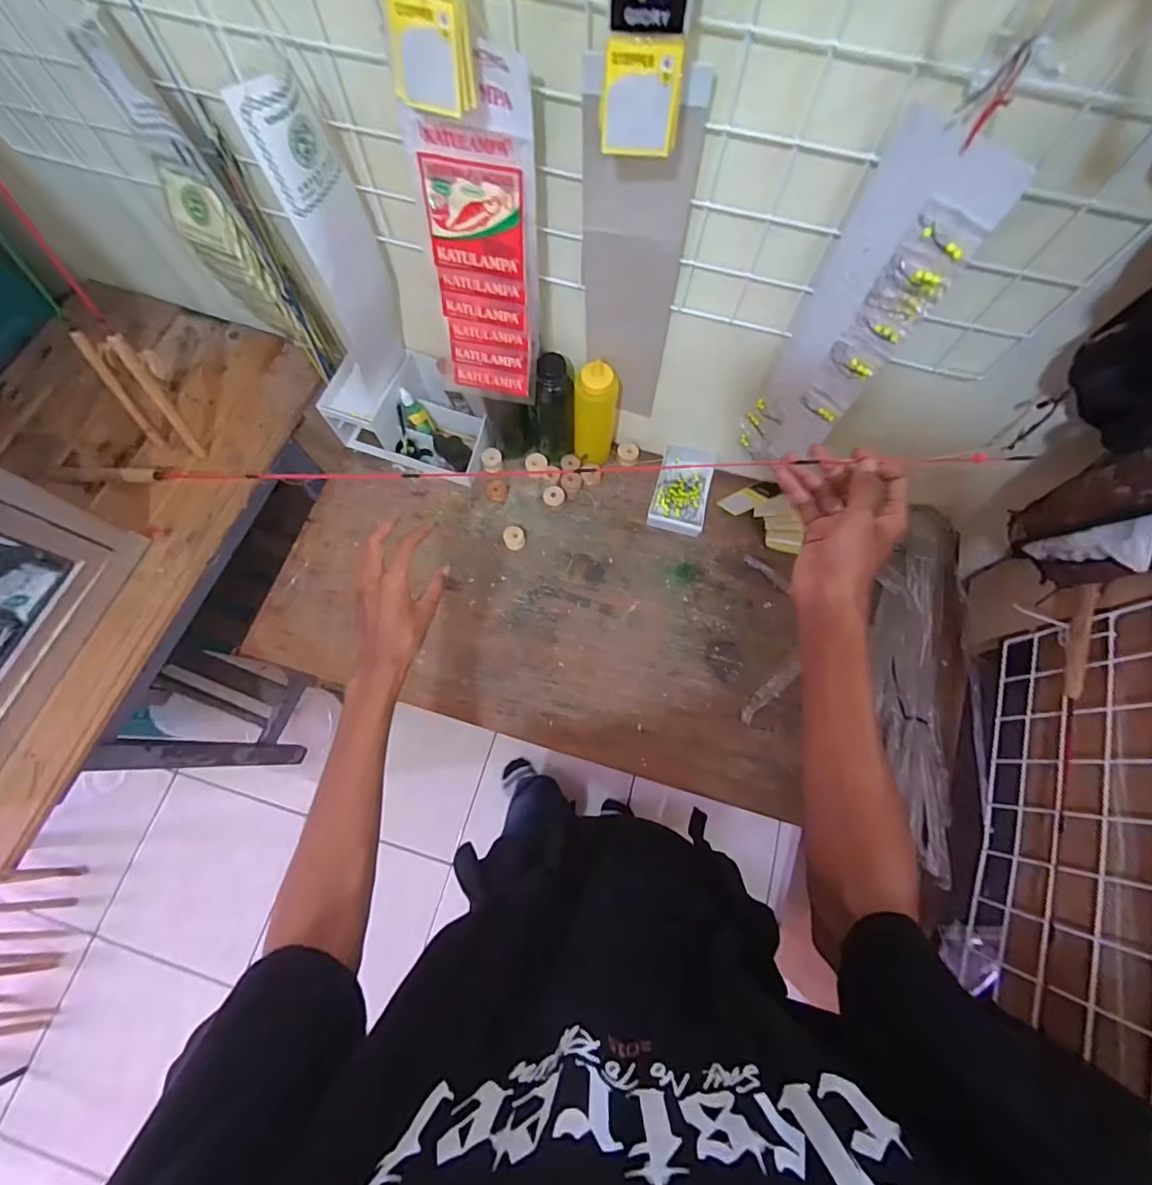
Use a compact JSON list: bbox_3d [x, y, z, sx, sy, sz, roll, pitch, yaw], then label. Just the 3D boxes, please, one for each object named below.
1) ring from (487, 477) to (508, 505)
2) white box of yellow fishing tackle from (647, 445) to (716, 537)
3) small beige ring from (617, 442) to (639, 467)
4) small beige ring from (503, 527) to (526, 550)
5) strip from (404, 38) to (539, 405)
[{"bbox_3d":[-0.124,-0.161,0.814,0.033,0.013,0.040,0,72,-1],"label":"ring"},{"bbox_3d":[0.167,-0.163,0.811,0.088,0.037,0.150,15,73,4],"label":"white box of yellow fishing tackle"},{"bbox_3d":[0.085,-0.223,0.835,0.033,0.021,0.033,0,72,-1],"label":"small beige ring"},{"bbox_3d":[-0.095,-0.082,0.792,0.030,0.027,0.031,0,72,-1],"label":"small beige ring"},{"bbox_3d":[-0.099,-0.348,0.548,0.113,0.334,0.017,11,62,2],"label":"strip"}]

